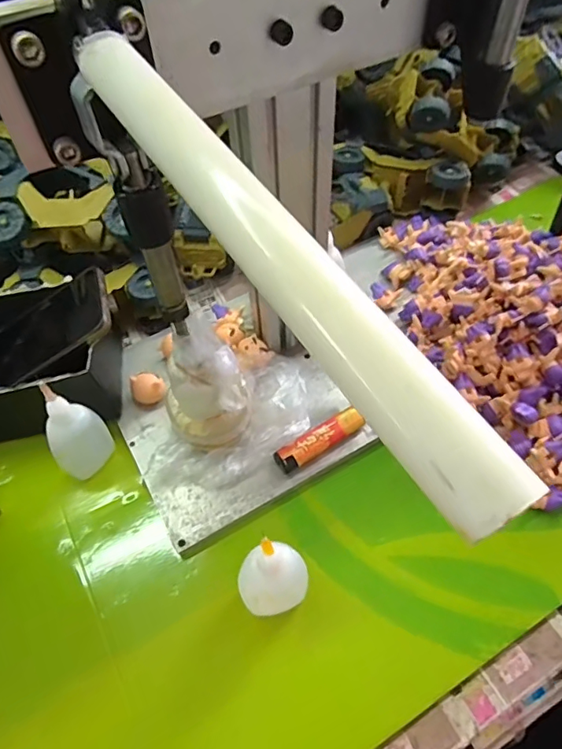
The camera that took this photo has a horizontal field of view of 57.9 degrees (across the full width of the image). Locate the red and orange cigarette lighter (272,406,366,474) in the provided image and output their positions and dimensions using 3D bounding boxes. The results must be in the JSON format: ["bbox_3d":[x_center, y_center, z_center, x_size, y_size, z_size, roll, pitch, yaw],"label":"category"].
[{"bbox_3d":[0.031,0.054,0.409,0.078,0.016,0.020,-29,59,-16],"label":"red and orange cigarette lighter"}]

